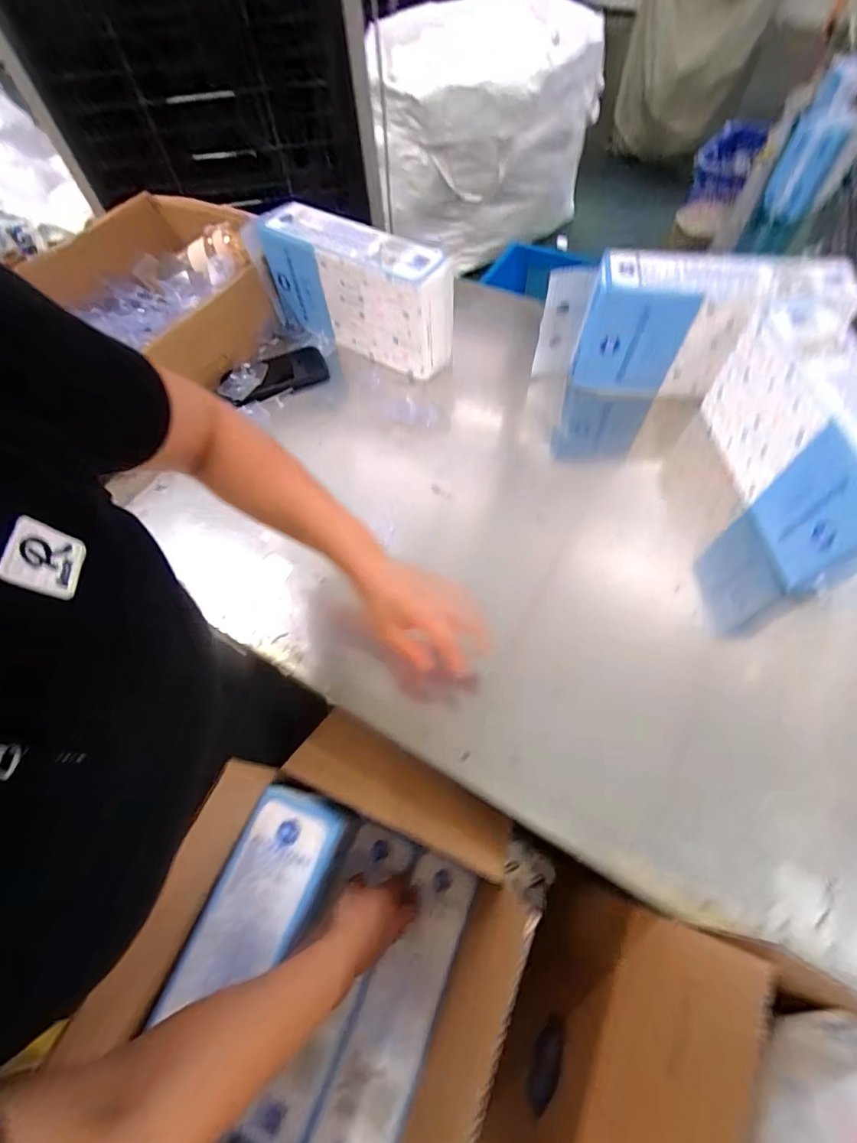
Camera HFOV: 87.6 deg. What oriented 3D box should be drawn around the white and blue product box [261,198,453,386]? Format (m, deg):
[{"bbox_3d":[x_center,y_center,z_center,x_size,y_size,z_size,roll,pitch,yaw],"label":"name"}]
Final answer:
[{"bbox_3d":[-0.108,-0.450,0.725,0.346,0.159,0.085,27,66,16],"label":"white and blue product box"}]

